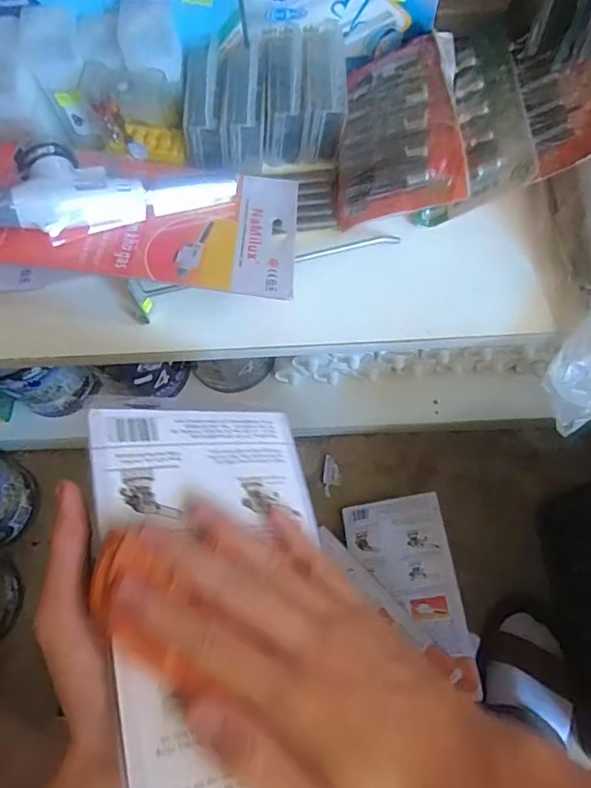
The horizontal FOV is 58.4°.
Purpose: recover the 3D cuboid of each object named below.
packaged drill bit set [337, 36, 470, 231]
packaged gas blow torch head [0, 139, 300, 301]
[{"bbox_3d":[0.070,-0.193,0.383,0.092,0.024,0.121,-7,85,24],"label":"packaged drill bit set"},{"bbox_3d":[-0.107,-0.121,0.370,0.223,0.038,0.121,0,68,-16],"label":"packaged gas blow torch head"}]

